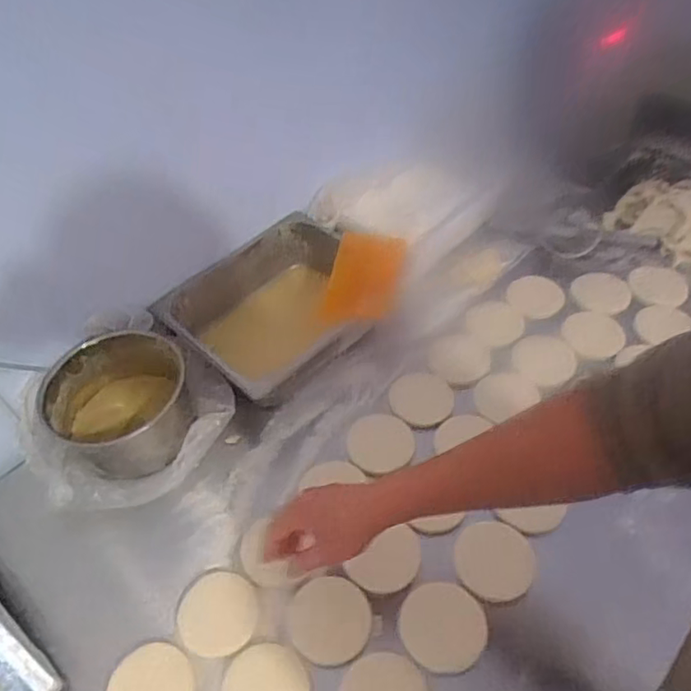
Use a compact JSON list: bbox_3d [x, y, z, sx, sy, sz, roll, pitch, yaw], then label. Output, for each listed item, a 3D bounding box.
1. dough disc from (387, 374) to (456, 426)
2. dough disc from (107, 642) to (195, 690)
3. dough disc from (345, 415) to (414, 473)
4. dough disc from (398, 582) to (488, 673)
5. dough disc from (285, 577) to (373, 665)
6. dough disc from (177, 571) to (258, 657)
[{"bbox_3d":[0.117,0.083,0.897,0.097,0.019,0.099,3,49,8],"label":"dough disc"},{"bbox_3d":[-0.213,0.376,0.638,0.087,0.019,0.089,-3,48,3],"label":"dough disc"},{"bbox_3d":[0.051,0.137,0.837,0.092,0.012,0.091,-1,55,2],"label":"dough disc"},{"bbox_3d":[0.115,0.329,0.686,0.099,0.007,0.092,-3,48,3],"label":"dough disc"},{"bbox_3d":[-0.019,0.320,0.684,0.093,0.009,0.088,-3,48,3],"label":"dough disc"},{"bbox_3d":[-0.150,0.314,0.688,0.087,0.014,0.089,-3,48,3],"label":"dough disc"}]

